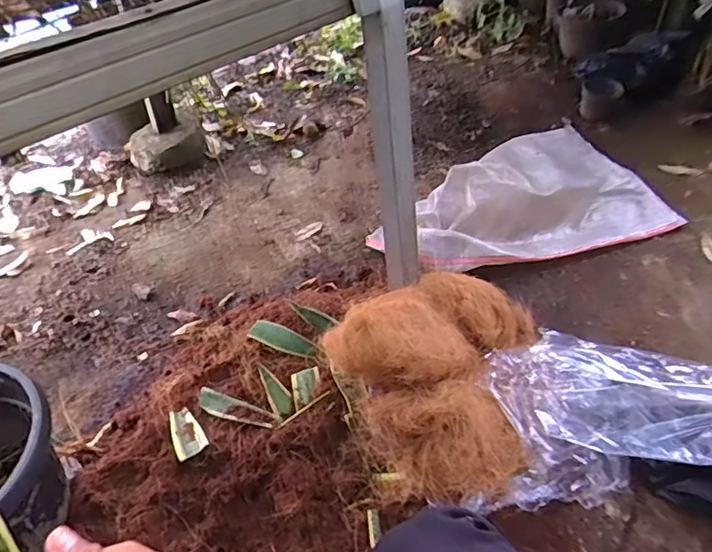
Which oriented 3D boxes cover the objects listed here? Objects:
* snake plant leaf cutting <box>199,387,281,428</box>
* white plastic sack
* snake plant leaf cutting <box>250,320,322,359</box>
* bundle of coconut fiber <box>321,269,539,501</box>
[{"bbox_3d":[-0.217,0.245,1.011,0.167,0.016,0.037,12,46,17],"label":"snake plant leaf cutting"},{"bbox_3d":[0.455,-0.224,1.445,0.827,0.168,0.505,-26,47,-21],"label":"white plastic sack"},{"bbox_3d":[-0.143,0.128,1.111,0.155,0.030,0.044,15,47,20],"label":"snake plant leaf cutting"},{"bbox_3d":[0.127,0.138,0.946,0.350,0.189,0.430,8,45,13],"label":"bundle of coconut fiber"}]

